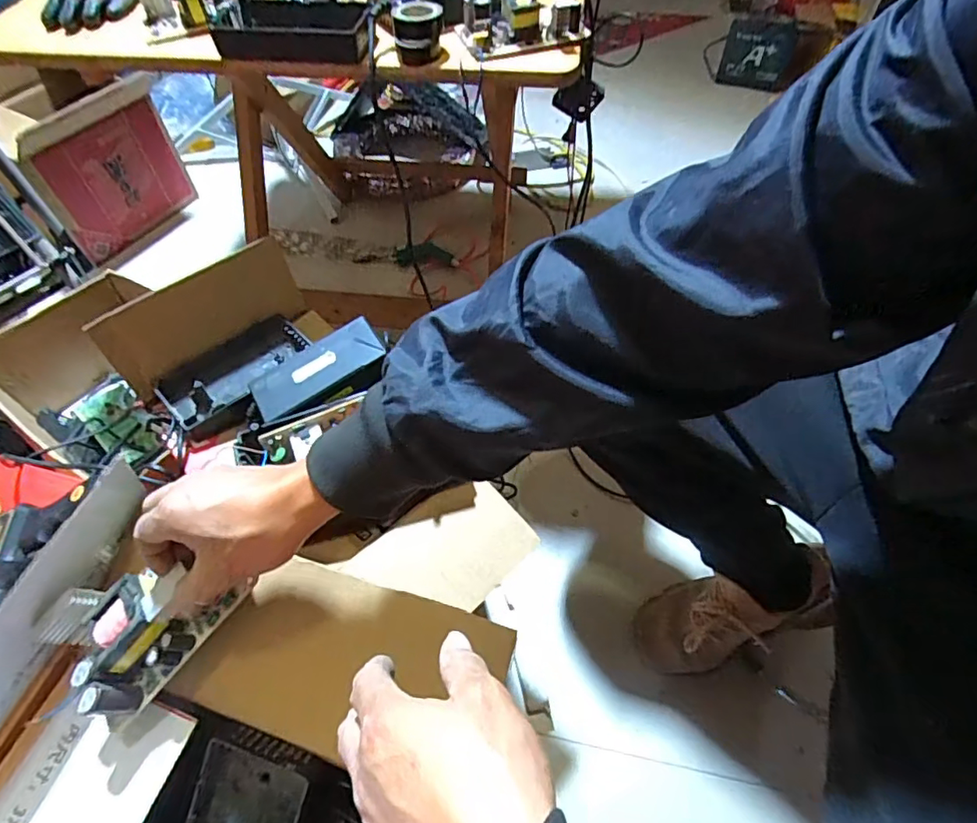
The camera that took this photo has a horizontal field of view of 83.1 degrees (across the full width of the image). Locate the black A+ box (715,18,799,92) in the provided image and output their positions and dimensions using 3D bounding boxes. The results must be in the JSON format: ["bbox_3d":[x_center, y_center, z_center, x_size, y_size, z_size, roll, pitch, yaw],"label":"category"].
[{"bbox_3d":[0.750,-1.001,1.540,0.167,0.189,0.051,6,67,7],"label":"black A+ box"}]

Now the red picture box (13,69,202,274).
[{"bbox_3d":[-0.754,-0.484,1.124,0.053,0.297,0.289,28,60,19],"label":"red picture box"}]

